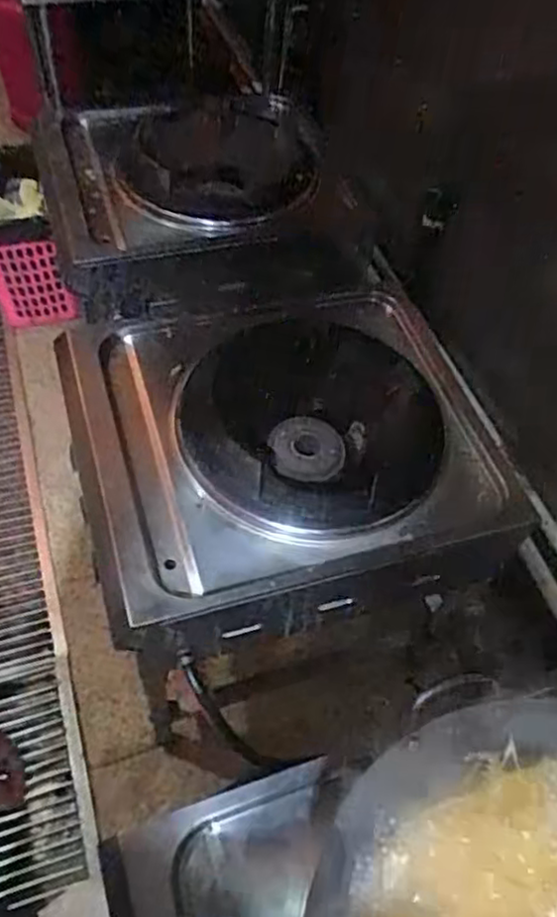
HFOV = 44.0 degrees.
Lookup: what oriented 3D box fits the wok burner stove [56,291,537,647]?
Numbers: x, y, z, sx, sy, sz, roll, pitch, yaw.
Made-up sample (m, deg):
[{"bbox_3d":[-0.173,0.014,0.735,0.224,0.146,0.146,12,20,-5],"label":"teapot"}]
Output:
[{"bbox_3d":[0.001,-0.028,1.016,0.556,0.129,0.483,-12,55,-13],"label":"wok burner stove"}]

